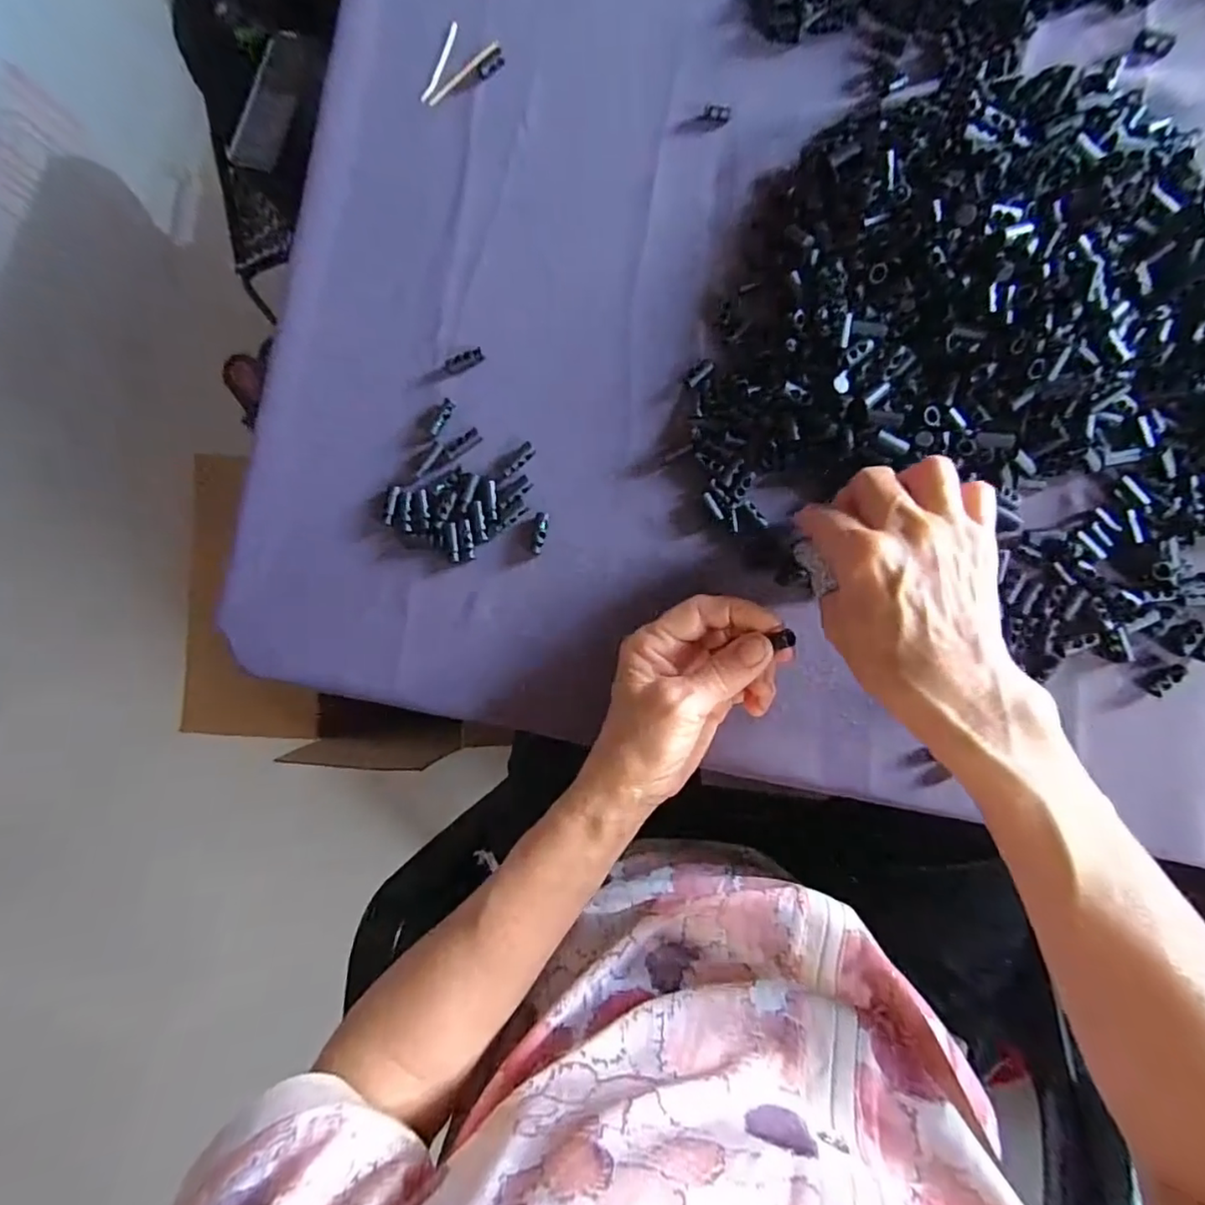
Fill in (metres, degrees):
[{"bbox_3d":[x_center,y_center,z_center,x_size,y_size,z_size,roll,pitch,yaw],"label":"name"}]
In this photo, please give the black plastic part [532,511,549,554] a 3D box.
[{"bbox_3d":[-0.037,-0.041,0.346,0.008,0.004,0.025,6,86,8],"label":"black plastic part"}]

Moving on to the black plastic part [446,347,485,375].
[{"bbox_3d":[-0.086,-0.149,0.360,0.024,0.004,0.010,-22,83,5],"label":"black plastic part"}]

